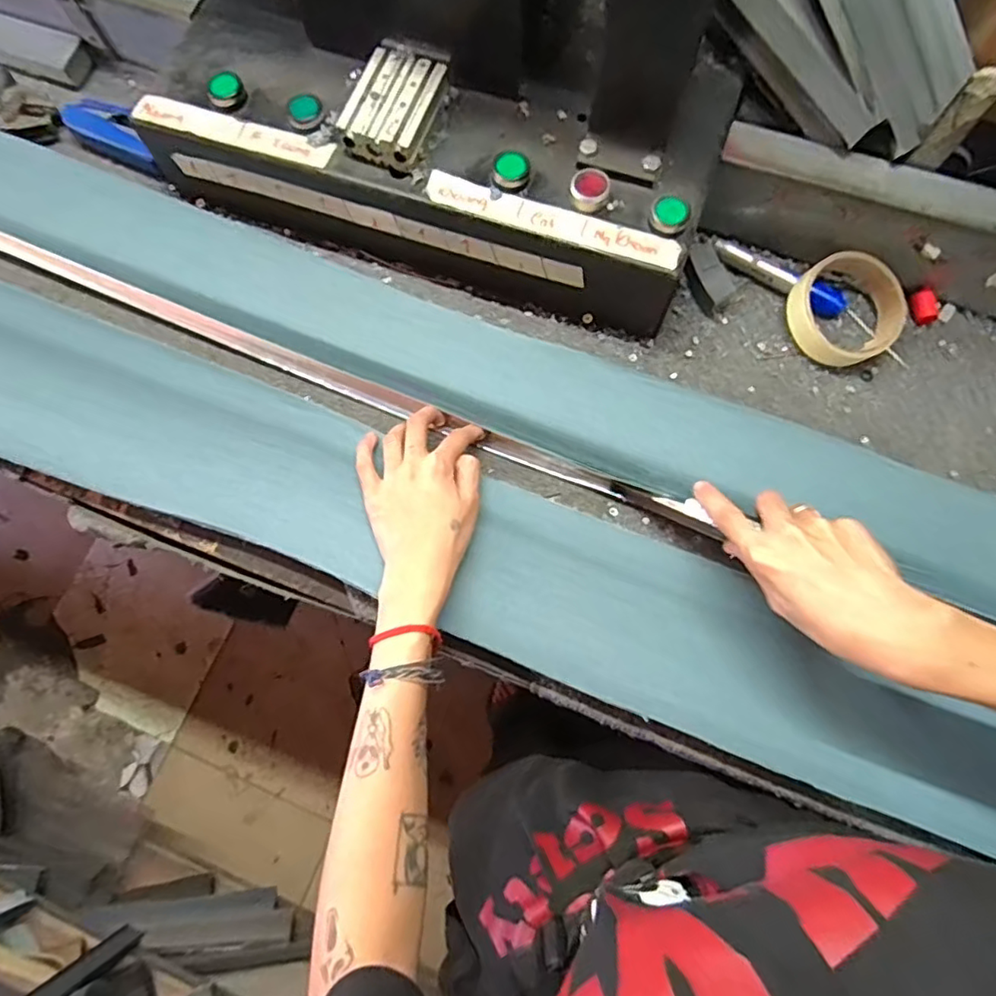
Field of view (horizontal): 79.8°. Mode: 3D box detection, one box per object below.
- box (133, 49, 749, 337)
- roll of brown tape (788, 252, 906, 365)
[{"bbox_3d":[-0.053,-0.296,0.497,0.456,0.104,0.193,17,75,6],"label":"box"},{"bbox_3d":[0.277,-0.149,0.473,0.087,0.029,0.087,-29,89,-7],"label":"roll of brown tape"}]

